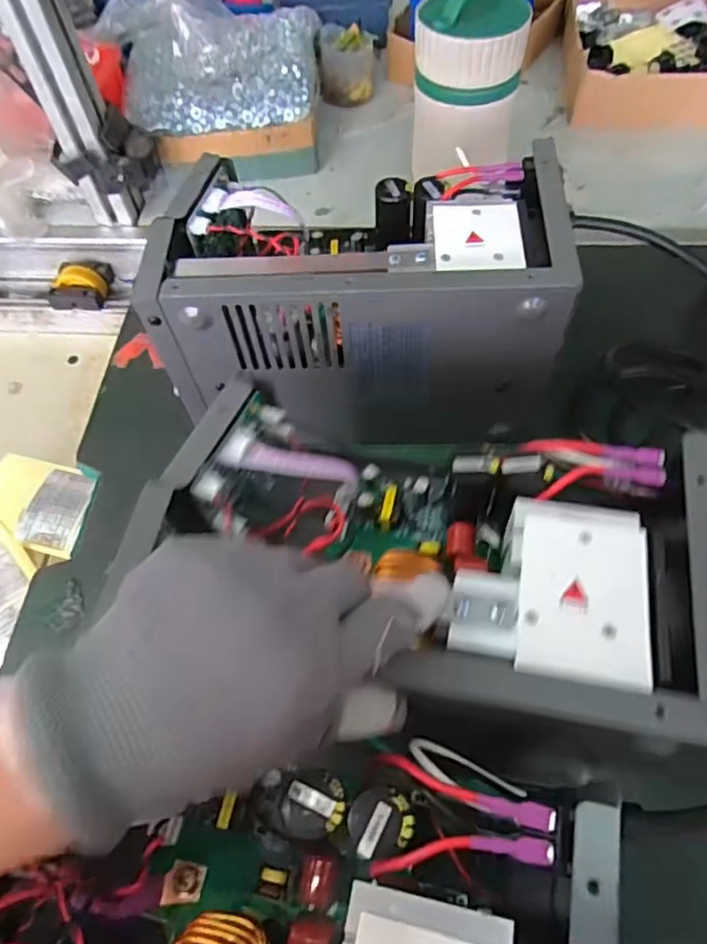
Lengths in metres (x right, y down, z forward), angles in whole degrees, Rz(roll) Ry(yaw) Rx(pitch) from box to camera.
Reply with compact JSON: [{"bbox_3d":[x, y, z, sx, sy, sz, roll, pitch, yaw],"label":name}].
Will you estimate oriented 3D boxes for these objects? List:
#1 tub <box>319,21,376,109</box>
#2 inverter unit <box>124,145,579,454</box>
[{"bbox_3d":[-0.007,-0.469,0.710,0.060,0.068,0.063,-2,59,3],"label":"tub"},{"bbox_3d":[0.007,-0.112,0.442,0.245,0.164,0.131,0,59,4],"label":"inverter unit"}]

